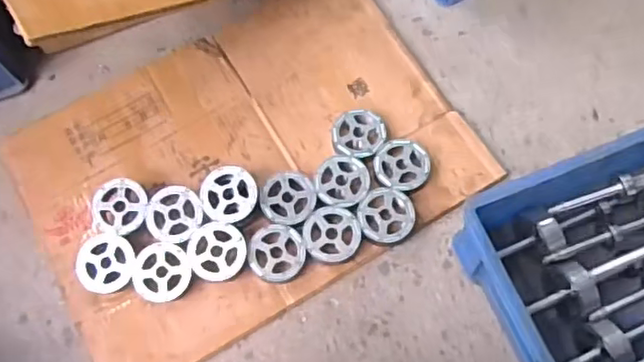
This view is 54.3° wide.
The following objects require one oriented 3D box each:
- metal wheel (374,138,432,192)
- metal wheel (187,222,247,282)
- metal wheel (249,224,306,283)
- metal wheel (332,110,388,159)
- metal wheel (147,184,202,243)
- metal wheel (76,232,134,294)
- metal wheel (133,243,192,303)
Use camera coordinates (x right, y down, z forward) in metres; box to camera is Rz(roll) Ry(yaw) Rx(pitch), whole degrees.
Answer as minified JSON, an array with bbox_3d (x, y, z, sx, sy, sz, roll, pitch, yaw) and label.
[{"bbox_3d":[0.115,-0.020,0.895,0.079,0.027,0.079,-1,70,3],"label":"metal wheel"},{"bbox_3d":[-0.141,0.094,0.842,0.077,0.015,0.075,-1,70,3],"label":"metal wheel"},{"bbox_3d":[-0.060,0.100,0.854,0.075,0.026,0.080,-1,70,3],"label":"metal wheel"},{"bbox_3d":[0.054,-0.068,0.915,0.076,0.026,0.072,-1,70,3],"label":"metal wheel"},{"bbox_3d":[-0.204,0.044,0.859,0.076,0.016,0.076,-1,70,3],"label":"metal wheel"},{"bbox_3d":[-0.293,0.112,0.858,0.077,0.023,0.079,-1,70,3],"label":"metal wheel"},{"bbox_3d":[-0.215,0.124,0.848,0.077,0.023,0.075,-1,70,3],"label":"metal wheel"}]

